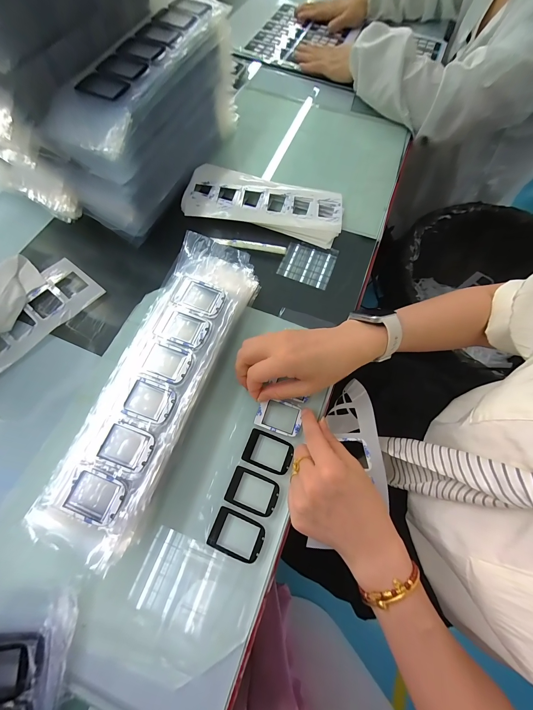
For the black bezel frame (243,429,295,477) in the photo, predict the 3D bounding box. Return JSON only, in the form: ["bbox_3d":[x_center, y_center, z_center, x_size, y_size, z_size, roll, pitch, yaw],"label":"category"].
[{"bbox_3d":[0.003,0.105,0.291,0.051,0.004,0.035,20,71,6],"label":"black bezel frame"}]

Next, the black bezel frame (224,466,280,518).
[{"bbox_3d":[-0.013,0.141,0.276,0.051,0.004,0.035,21,71,6],"label":"black bezel frame"}]

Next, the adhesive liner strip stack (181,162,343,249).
[{"bbox_3d":[-0.003,-0.233,0.412,0.236,0.013,0.102,14,70,3],"label":"adhesive liner strip stack"}]

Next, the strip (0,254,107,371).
[{"bbox_3d":[-0.335,-0.043,0.323,0.122,0.015,0.230,40,74,12],"label":"strip"}]

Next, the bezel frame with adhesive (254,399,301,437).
[{"bbox_3d":[0.015,0.069,0.304,0.051,0.006,0.036,16,71,4],"label":"bezel frame with adhesive"}]

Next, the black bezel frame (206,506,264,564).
[{"bbox_3d":[-0.028,0.176,0.262,0.051,0.004,0.035,22,68,3],"label":"black bezel frame"}]

